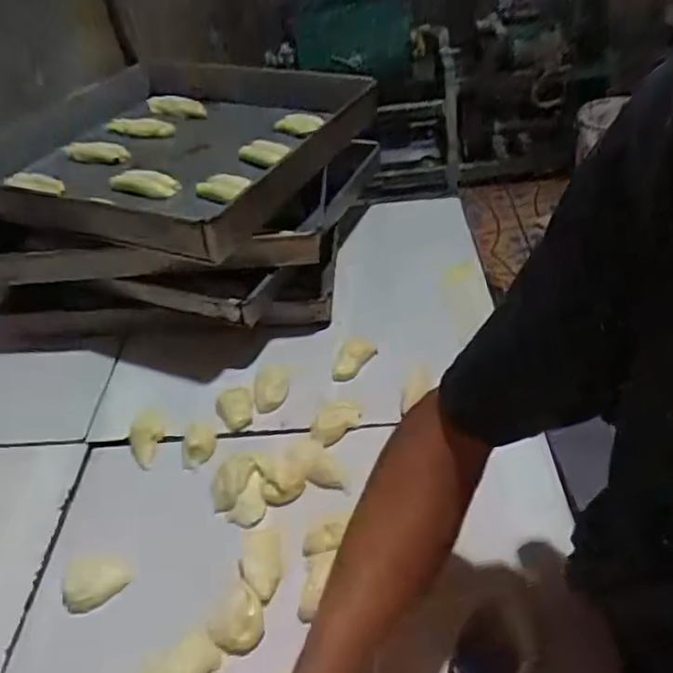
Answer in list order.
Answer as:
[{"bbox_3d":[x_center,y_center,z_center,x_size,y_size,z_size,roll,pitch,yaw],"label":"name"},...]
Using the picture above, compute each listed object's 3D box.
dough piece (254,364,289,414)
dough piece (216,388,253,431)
[{"bbox_3d":[-0.075,0.059,0.710,0.042,0.014,0.063,-13,41,-4],"label":"dough piece"},{"bbox_3d":[-0.115,0.083,0.691,0.041,0.014,0.056,-13,41,-4],"label":"dough piece"}]

